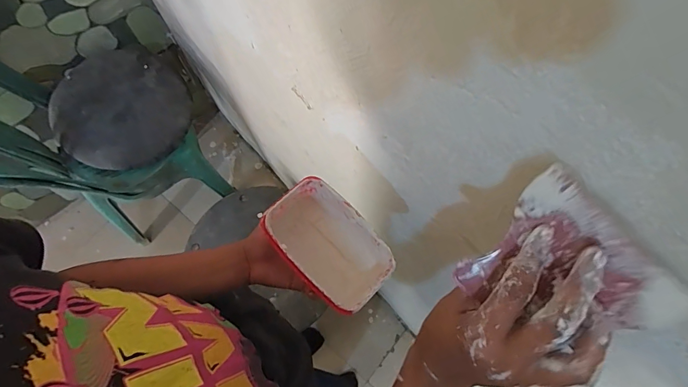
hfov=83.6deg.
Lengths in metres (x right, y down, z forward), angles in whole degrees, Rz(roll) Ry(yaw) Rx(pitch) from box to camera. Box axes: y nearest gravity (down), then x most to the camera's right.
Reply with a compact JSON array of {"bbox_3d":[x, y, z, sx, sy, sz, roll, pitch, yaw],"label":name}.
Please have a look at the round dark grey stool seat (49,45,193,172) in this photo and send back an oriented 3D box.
[{"bbox_3d":[-0.647,-0.250,1.122,0.352,0.116,0.368,36,75,10],"label":"round dark grey stool seat"}]

